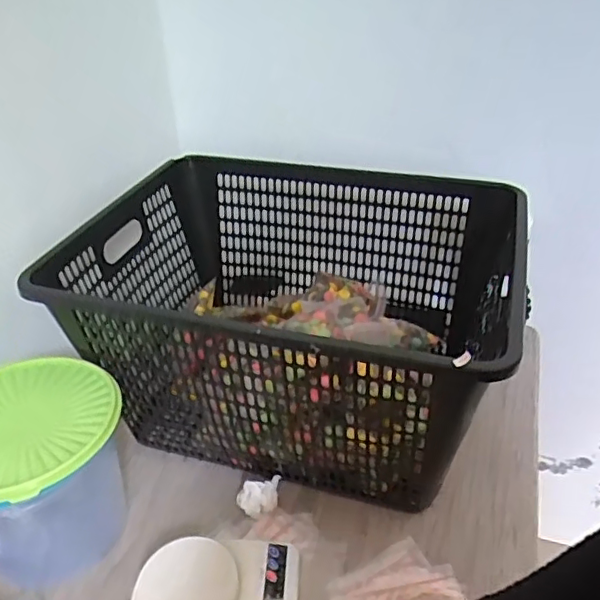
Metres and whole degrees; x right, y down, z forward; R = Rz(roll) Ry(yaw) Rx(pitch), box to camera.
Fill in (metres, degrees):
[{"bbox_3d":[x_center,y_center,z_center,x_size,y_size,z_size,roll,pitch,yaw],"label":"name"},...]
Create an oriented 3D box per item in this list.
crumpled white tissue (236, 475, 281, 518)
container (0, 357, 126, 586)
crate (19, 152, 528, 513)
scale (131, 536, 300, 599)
[{"bbox_3d":[-0.051,0.254,0.751,0.059,0.034,0.039,-13,37,-15],"label":"crumpled white tissue"},{"bbox_3d":[-0.307,0.206,0.686,0.187,0.184,0.196,-1,35,1],"label":"container"},{"bbox_3d":[-0.010,0.028,0.823,0.528,0.293,0.417,9,37,15],"label":"crate"},{"bbox_3d":[-0.092,0.326,0.650,0.177,0.039,0.127,0,35,2],"label":"scale"}]

